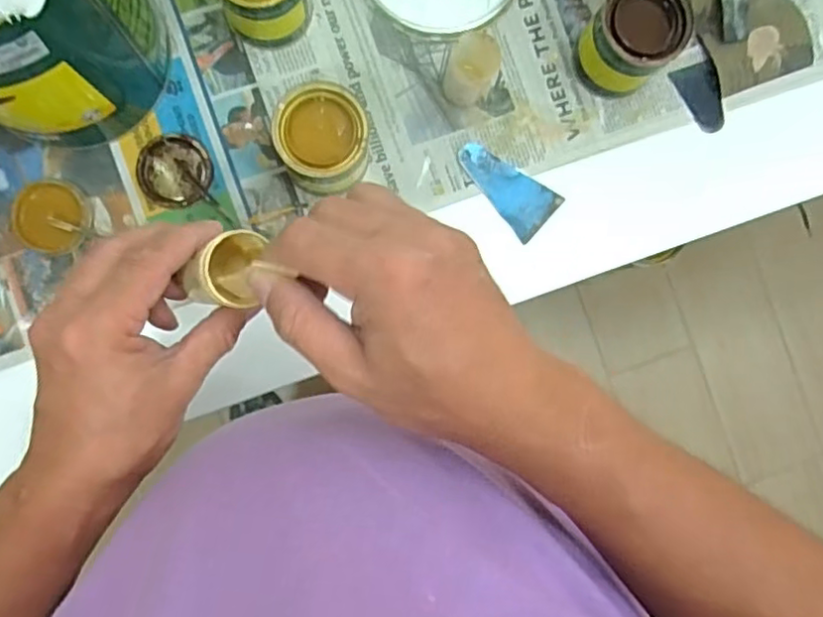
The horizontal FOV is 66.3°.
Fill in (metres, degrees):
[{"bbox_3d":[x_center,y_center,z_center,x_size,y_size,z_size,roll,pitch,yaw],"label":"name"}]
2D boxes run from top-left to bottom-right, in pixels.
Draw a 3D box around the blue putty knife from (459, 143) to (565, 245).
[{"bbox_3d":[0.084,-0.109,0.560,0.096,0.005,0.048,42,87,-3],"label":"blue putty knife"}]

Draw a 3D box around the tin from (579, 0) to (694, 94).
[{"bbox_3d":[0.180,-0.222,0.522,0.070,0.090,0.061,43,87,-3],"label":"tin"}]

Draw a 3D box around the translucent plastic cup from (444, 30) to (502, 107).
[{"bbox_3d":[0.049,-0.195,0.517,0.037,0.058,0.039,0,89,-4],"label":"translucent plastic cup"}]

